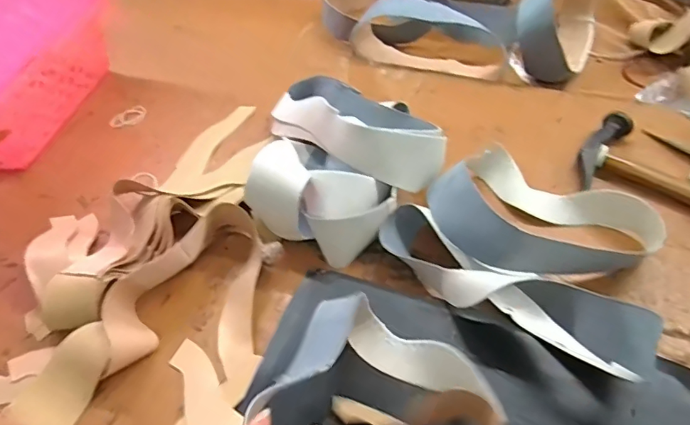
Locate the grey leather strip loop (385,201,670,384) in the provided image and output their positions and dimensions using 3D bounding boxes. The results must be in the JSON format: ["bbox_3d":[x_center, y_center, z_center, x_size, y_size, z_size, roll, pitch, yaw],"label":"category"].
[{"bbox_3d":[0.131,0.059,0.428,0.258,0.076,0.066,35,59,30],"label":"grey leather strip loop"}]

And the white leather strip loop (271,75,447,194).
[{"bbox_3d":[0.016,-0.106,0.591,0.117,0.086,0.241,-33,54,-22],"label":"white leather strip loop"}]

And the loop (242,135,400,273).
[{"bbox_3d":[-0.025,-0.014,0.502,0.133,0.095,0.102,21,53,22],"label":"loop"}]

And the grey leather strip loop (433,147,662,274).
[{"bbox_3d":[0.193,0.001,0.485,0.195,0.074,0.161,33,59,29],"label":"grey leather strip loop"}]

